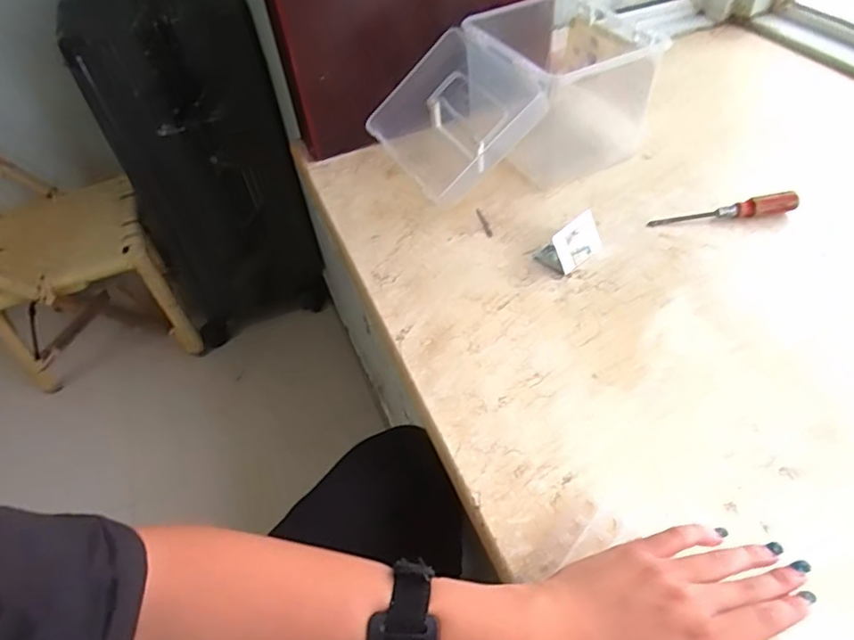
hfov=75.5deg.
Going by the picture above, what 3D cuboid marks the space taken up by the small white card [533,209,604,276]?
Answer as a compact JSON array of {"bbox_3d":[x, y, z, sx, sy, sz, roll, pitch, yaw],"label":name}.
[{"bbox_3d":[0.152,-0.083,0.580,0.068,0.035,0.046,-30,53,-18],"label":"small white card"}]

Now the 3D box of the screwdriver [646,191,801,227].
[{"bbox_3d":[0.324,-0.122,0.603,0.155,0.023,0.021,-4,49,3],"label":"screwdriver"}]

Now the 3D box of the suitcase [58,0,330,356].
[{"bbox_3d":[-0.457,-0.361,1.157,0.326,0.696,0.386,-16,50,-7],"label":"suitcase"}]

